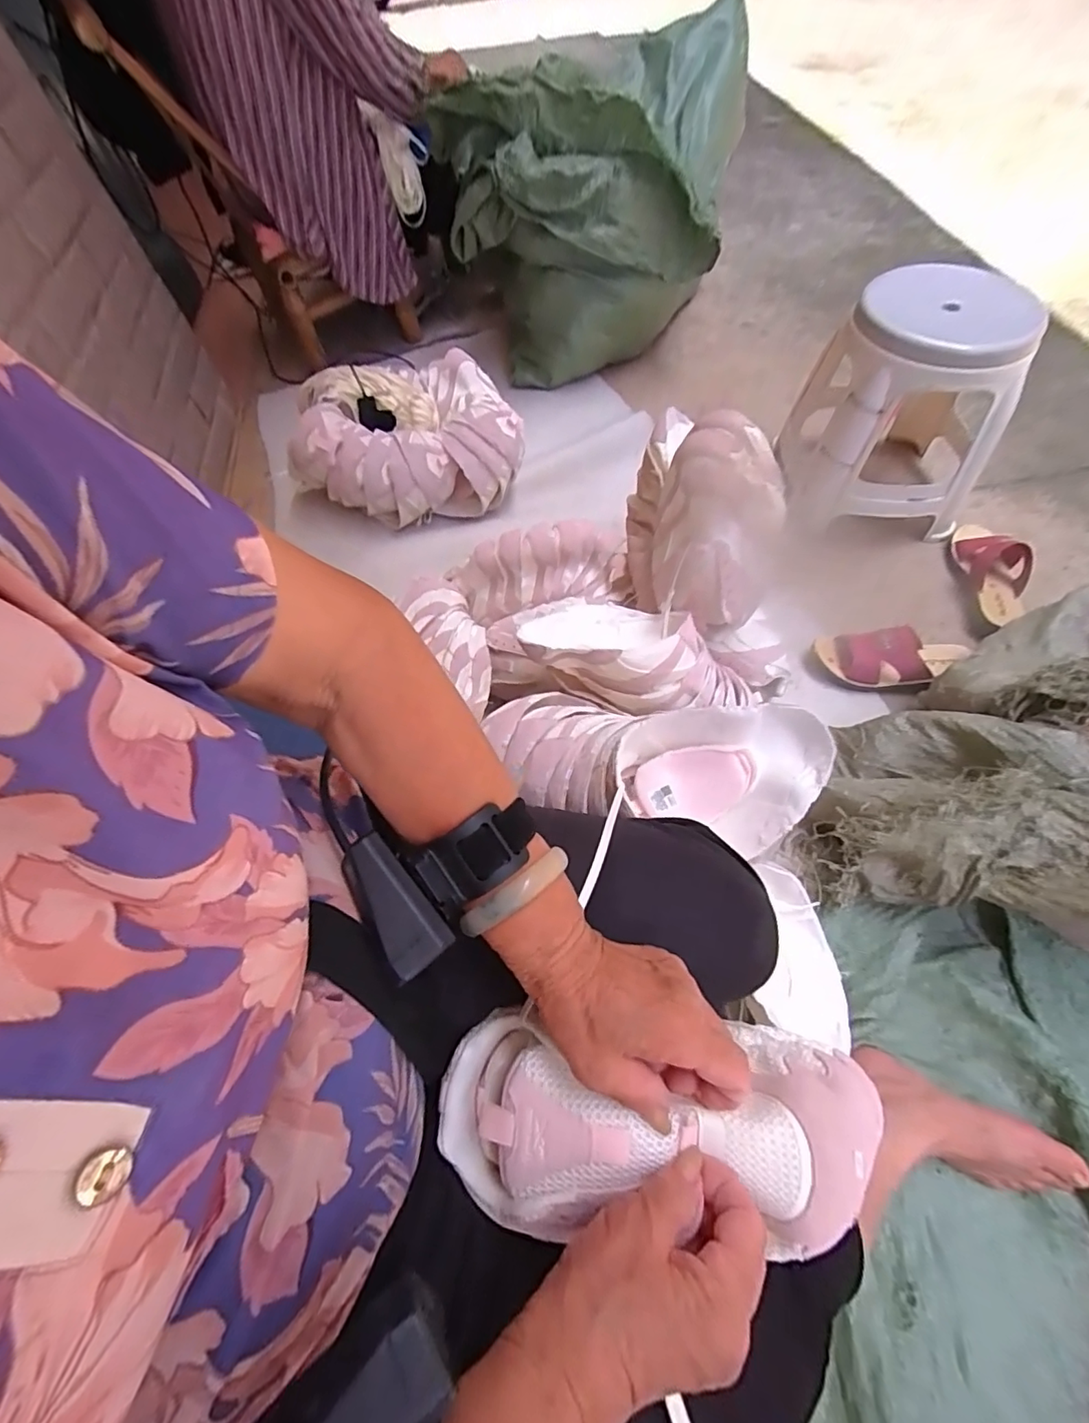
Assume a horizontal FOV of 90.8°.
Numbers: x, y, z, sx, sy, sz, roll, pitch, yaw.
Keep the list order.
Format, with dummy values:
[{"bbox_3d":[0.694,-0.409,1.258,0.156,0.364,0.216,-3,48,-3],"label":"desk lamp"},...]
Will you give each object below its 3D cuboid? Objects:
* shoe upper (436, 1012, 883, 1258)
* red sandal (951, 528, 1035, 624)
[{"bbox_3d":[0.060,0.225,0.292,0.236,0.050,0.094,0,61,5],"label":"shoe upper"},{"bbox_3d":[0.704,-0.218,0.843,0.077,0.064,0.218,1,62,8],"label":"red sandal"}]

